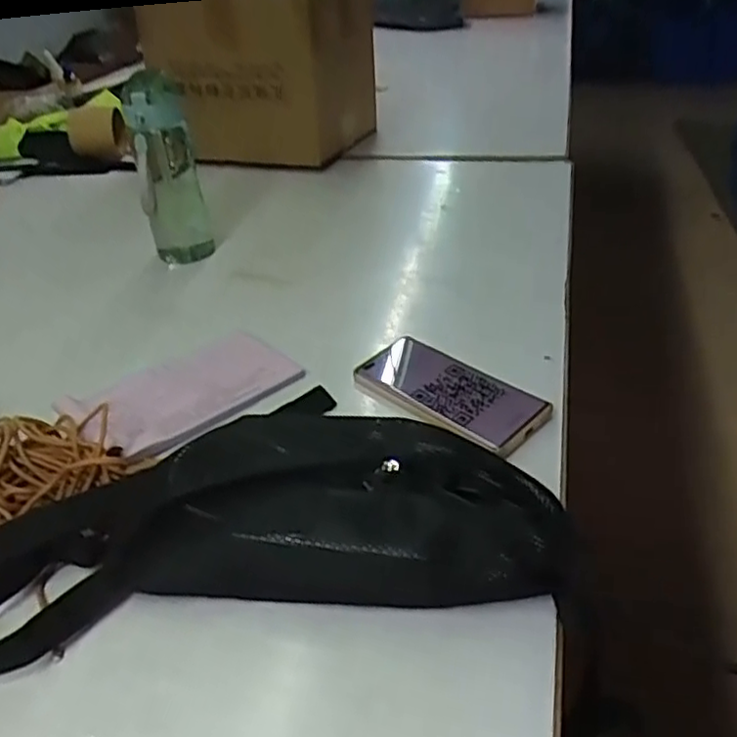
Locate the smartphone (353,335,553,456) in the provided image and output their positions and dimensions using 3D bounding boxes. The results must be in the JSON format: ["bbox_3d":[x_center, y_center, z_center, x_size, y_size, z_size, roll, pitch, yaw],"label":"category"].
[{"bbox_3d":[0.069,0.016,0.583,0.164,0.014,0.077,28,47,36],"label":"smartphone"}]

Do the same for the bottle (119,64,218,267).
[{"bbox_3d":[-0.237,-0.234,0.804,0.066,0.225,0.068,-9,36,-7],"label":"bottle"}]

